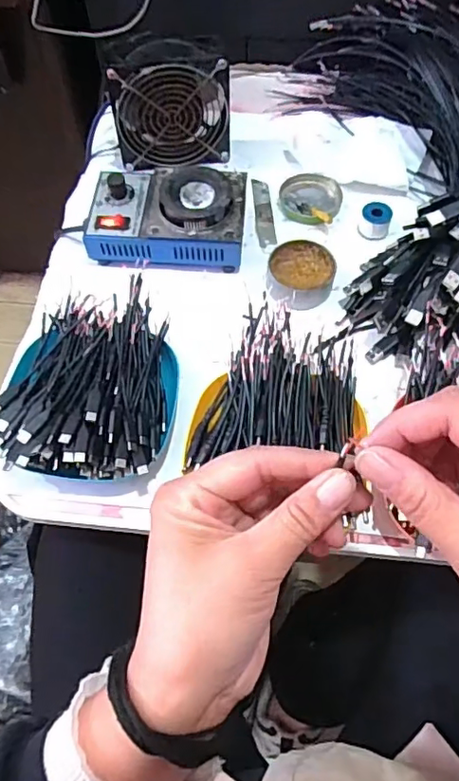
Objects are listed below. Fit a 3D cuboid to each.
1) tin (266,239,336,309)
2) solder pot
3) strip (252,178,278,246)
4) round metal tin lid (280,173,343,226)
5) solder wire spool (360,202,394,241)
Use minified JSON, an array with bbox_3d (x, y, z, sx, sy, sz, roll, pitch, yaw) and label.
[{"bbox_3d":[0.069,-0.109,0.533,0.063,0.023,0.069,-1,63,1],"label":"tin"},{"bbox_3d":[-0.060,-0.170,0.547,0.149,0.061,0.103,5,63,4],"label":"solder pot"},{"bbox_3d":[0.036,-0.190,0.589,0.018,0.004,0.096,-7,61,3],"label":"strip"},{"bbox_3d":[0.087,-0.204,0.595,0.065,0.015,0.071,-1,63,1],"label":"round metal tin lid"},{"bbox_3d":[0.148,-0.171,0.560,0.029,0.025,0.026,4,63,4],"label":"solder wire spool"}]

